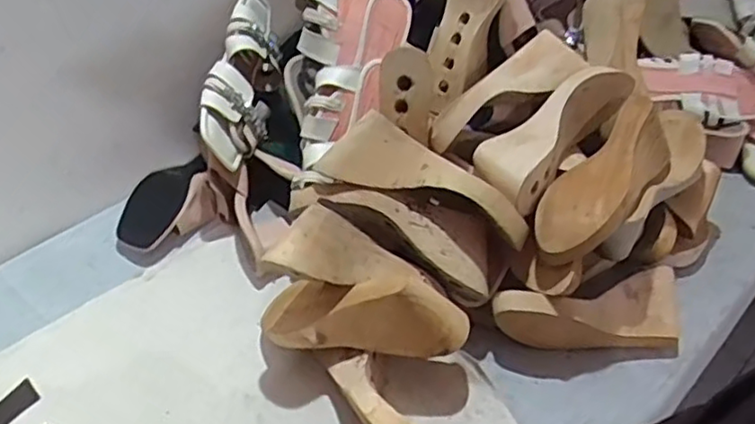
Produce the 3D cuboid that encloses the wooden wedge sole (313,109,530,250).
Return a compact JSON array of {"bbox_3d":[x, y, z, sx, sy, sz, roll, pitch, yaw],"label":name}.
[{"bbox_3d":[0.057,-0.036,0.701,0.226,0.053,0.065,23,46,4],"label":"wooden wedge sole"}]

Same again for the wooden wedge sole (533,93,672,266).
[{"bbox_3d":[0.249,-0.037,0.722,0.078,0.091,0.228,32,65,30],"label":"wooden wedge sole"}]

